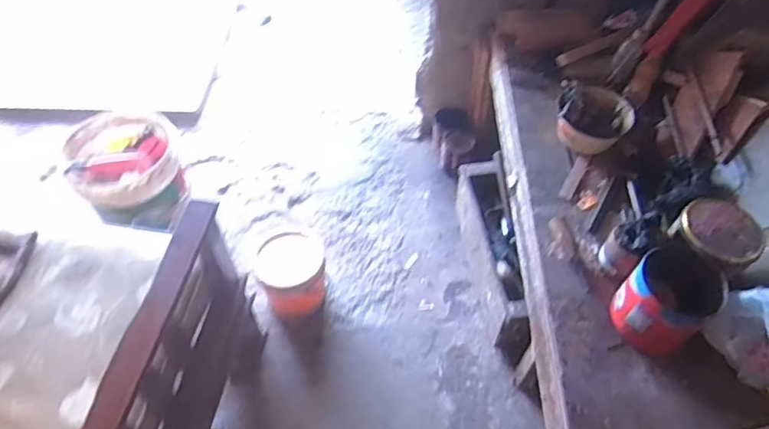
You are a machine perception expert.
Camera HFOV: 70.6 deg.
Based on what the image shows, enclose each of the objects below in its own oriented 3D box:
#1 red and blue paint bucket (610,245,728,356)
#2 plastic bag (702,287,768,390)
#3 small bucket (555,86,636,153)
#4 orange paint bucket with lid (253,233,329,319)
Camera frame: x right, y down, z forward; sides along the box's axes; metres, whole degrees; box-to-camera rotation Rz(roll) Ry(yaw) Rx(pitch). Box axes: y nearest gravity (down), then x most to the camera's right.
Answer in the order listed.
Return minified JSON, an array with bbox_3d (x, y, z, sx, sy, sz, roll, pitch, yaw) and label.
[{"bbox_3d":[0.522,0.161,1.016,0.165,0.151,0.144,-31,59,-21],"label":"red and blue paint bucket"},{"bbox_3d":[0.682,0.204,0.981,0.092,0.183,0.137,-35,60,-23],"label":"plastic bag"},{"bbox_3d":[0.509,-0.232,1.325,0.171,0.124,0.150,23,57,17],"label":"small bucket"},{"bbox_3d":[-0.261,0.174,1.554,0.179,0.236,0.154,-20,55,-14],"label":"orange paint bucket with lid"}]

